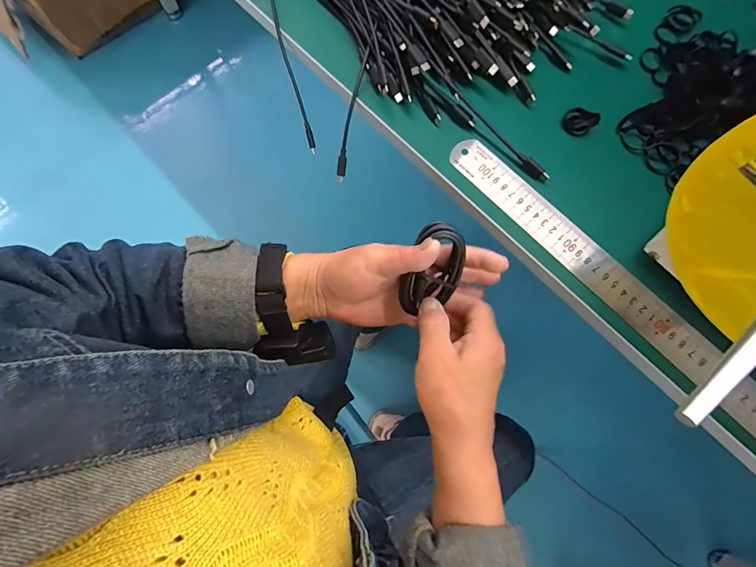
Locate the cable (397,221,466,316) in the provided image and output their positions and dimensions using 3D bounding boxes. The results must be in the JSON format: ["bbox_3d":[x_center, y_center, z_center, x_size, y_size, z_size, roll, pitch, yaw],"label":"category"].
[{"bbox_3d":[0.040,-0.010,0.287,0.036,0.072,0.016,12,31,-13],"label":"cable"}]

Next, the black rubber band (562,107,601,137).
[{"bbox_3d":[0.196,-0.157,0.381,0.030,0.019,0.018,33,77,9],"label":"black rubber band"}]

